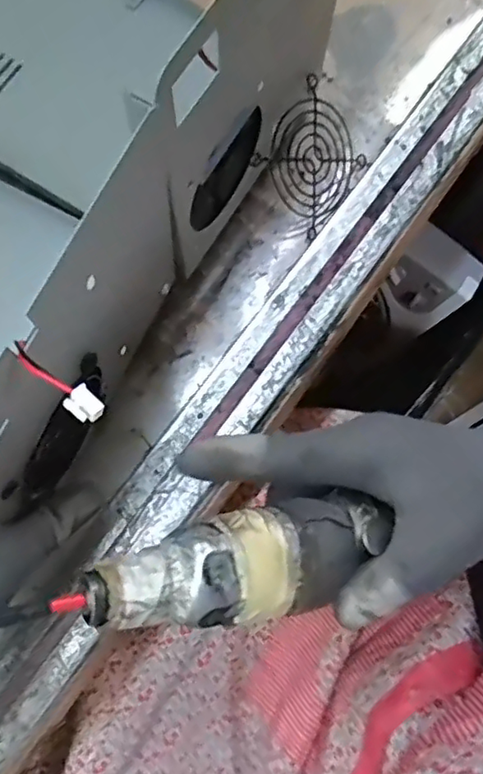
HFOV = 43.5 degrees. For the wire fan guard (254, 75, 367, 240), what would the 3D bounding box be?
[{"bbox_3d":[0.041,-0.137,0.360,0.064,0.012,0.065,39,81,-37],"label":"wire fan guard"}]

